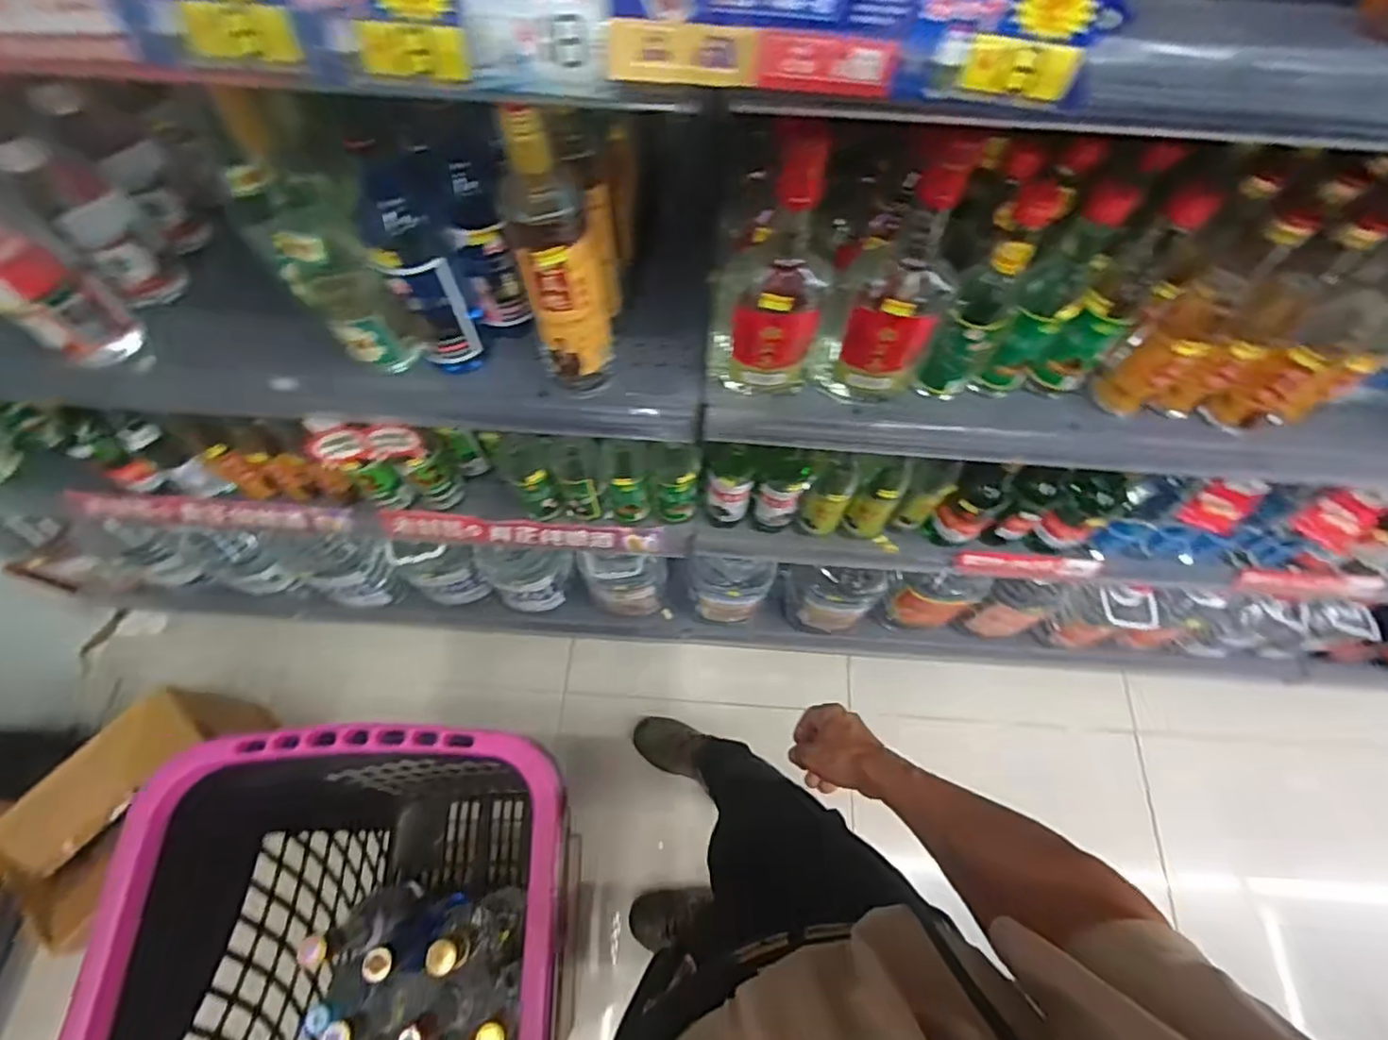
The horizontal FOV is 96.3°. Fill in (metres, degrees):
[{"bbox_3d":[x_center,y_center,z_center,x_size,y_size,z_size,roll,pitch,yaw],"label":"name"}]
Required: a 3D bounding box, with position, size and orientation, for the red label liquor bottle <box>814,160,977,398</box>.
[{"bbox_3d":[0.170,-0.188,0.522,0.083,0.224,0.077,-40,73,-16],"label":"red label liquor bottle"}]

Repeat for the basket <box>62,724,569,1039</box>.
[{"bbox_3d":[-0.305,0.544,0.672,0.369,0.474,0.560,-1,66,-1],"label":"basket"}]

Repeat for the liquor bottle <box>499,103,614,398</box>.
[{"bbox_3d":[-0.106,-0.193,0.494,0.059,0.253,0.047,-12,67,-6],"label":"liquor bottle"}]

